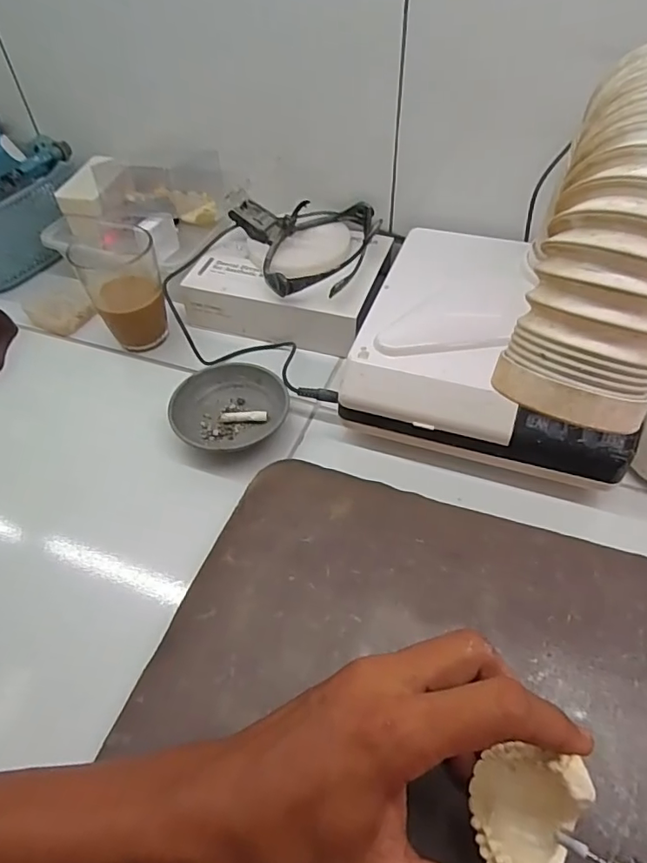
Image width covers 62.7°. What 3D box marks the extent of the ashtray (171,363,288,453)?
[{"bbox_3d":[-0.073,-0.016,0.413,0.085,0.023,0.089,-2,50,2],"label":"ashtray"}]

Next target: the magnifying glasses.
[{"bbox_3d":[-0.013,-0.162,0.468,0.131,0.037,0.124,-6,50,-2],"label":"magnifying glasses"}]

